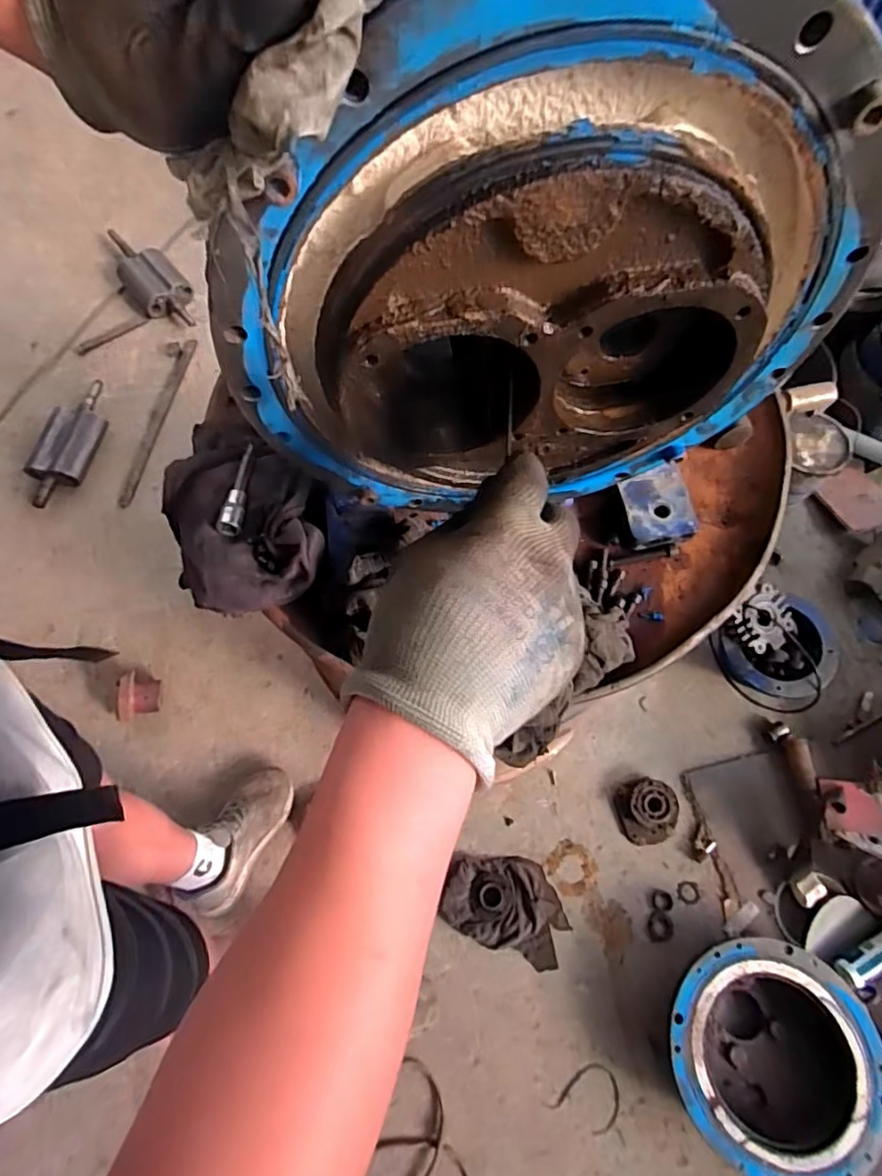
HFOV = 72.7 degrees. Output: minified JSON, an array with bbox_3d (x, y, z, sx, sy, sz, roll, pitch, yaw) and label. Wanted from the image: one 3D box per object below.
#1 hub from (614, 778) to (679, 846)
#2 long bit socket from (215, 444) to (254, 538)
[{"bbox_3d":[0.462,0.500,1.339,0.126,0.050,0.132,0,70,1],"label":"hub"},{"bbox_3d":[-0.187,-0.093,0.554,0.021,0.015,0.103,-1,54,0],"label":"long bit socket"}]

